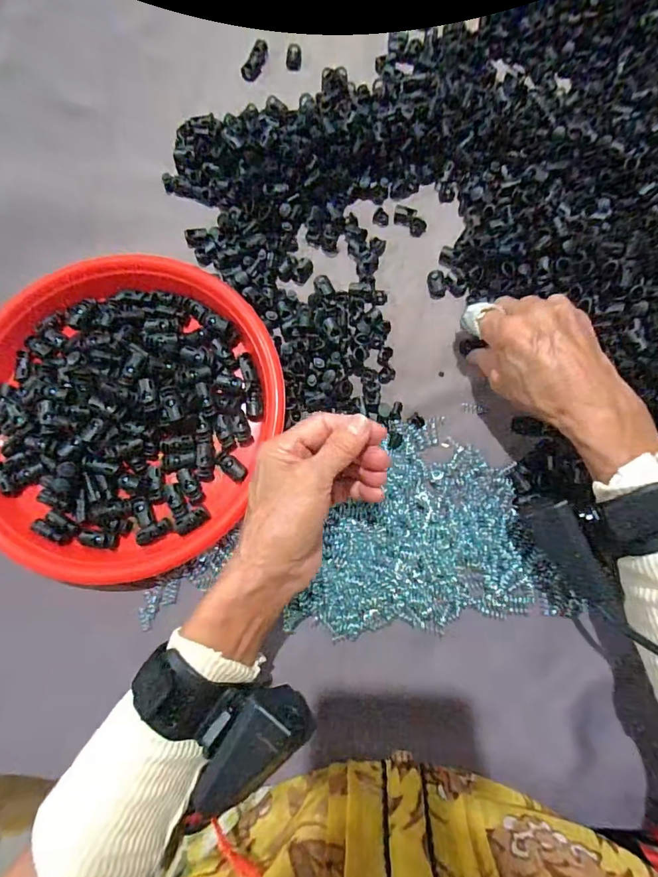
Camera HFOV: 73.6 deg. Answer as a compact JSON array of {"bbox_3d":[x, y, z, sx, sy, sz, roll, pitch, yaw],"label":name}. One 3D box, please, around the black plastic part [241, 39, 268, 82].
[{"bbox_3d":[-0.073,-0.374,0.436,0.017,0.007,0.044,21,80,5],"label":"black plastic part"}]

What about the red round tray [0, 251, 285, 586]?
[{"bbox_3d":[-0.166,-0.027,0.349,0.237,0.028,0.247,0,79,1],"label":"red round tray"}]

